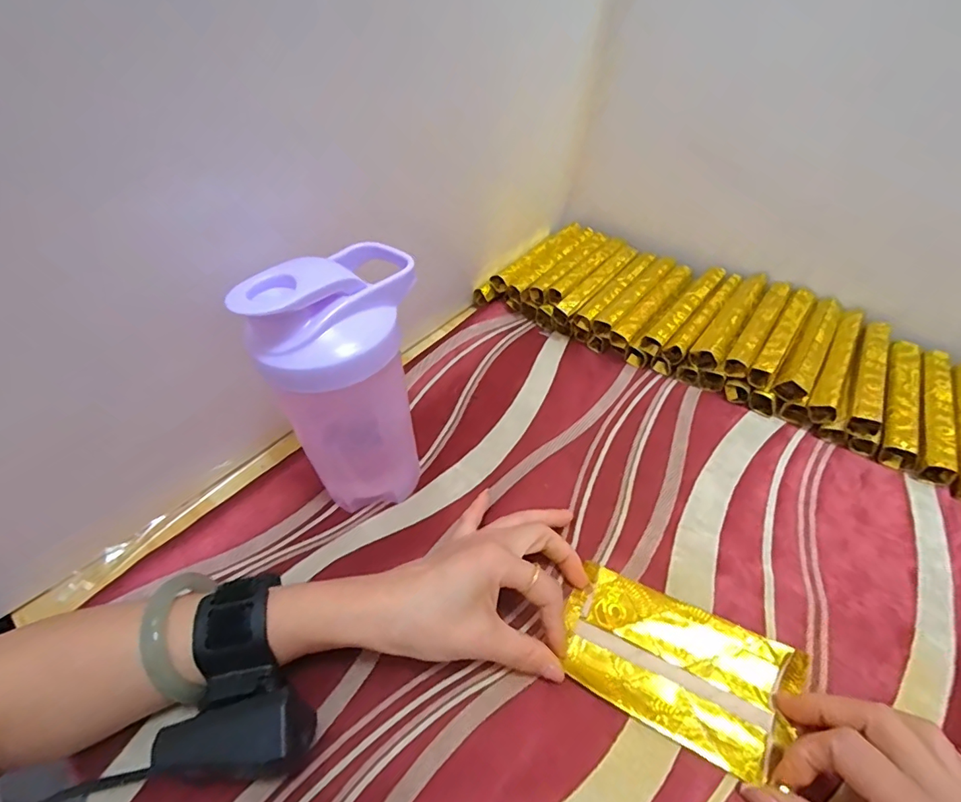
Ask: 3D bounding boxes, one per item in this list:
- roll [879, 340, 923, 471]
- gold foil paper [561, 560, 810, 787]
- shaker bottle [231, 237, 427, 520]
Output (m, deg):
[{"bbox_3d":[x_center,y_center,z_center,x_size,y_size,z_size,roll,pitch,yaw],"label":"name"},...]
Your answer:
[{"bbox_3d":[0.335,0.001,0.394,0.024,0.025,0.132,20,50,24],"label":"roll"},{"bbox_3d":[0.109,0.147,0.279,0.122,0.012,0.074,19,50,23],"label":"gold foil paper"},{"bbox_3d":[-0.080,-0.009,0.328,0.098,0.181,0.091,-14,45,-8],"label":"shaker bottle"}]

